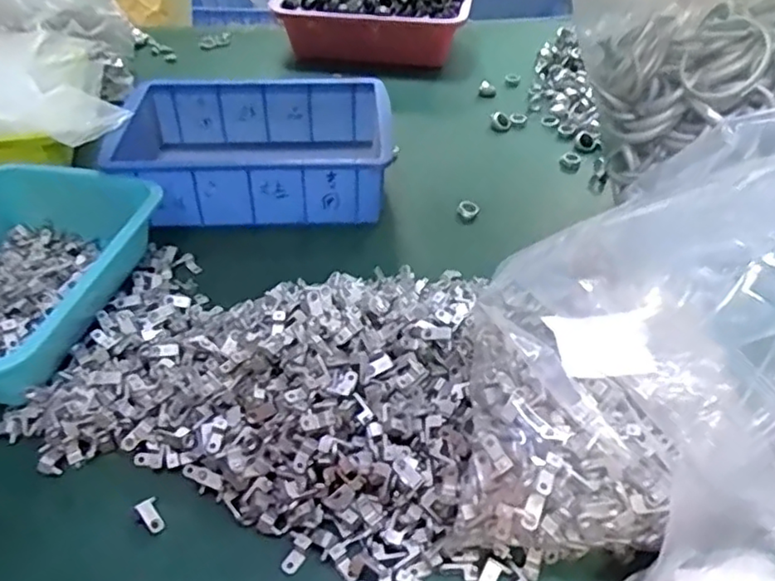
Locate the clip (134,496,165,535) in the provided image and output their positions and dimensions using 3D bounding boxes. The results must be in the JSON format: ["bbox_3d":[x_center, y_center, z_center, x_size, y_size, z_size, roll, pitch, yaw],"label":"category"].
[{"bbox_3d":[-0.161,0.153,0.442,0.014,0.009,0.026,-26,46,-27],"label":"clip"}]

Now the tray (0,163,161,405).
[{"bbox_3d":[-0.349,-0.015,0.597,0.229,0.077,0.287,8,41,10],"label":"tray"}]

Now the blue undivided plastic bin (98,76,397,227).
[{"bbox_3d":[-0.151,-0.166,0.759,0.303,0.089,0.220,-2,40,-1],"label":"blue undivided plastic bin"}]

